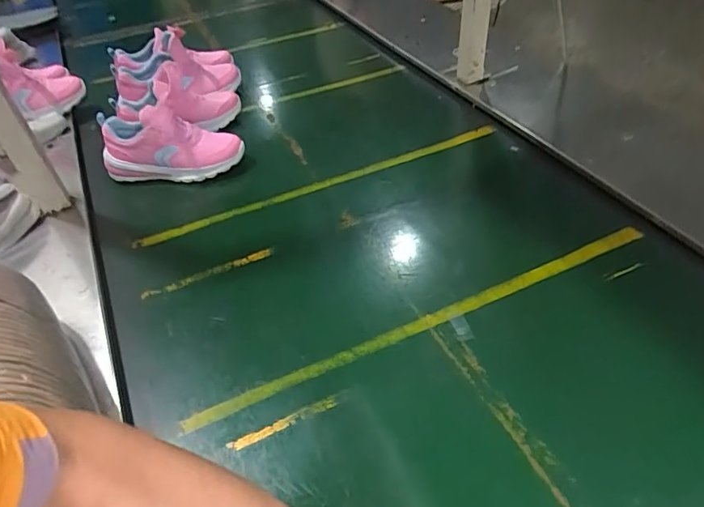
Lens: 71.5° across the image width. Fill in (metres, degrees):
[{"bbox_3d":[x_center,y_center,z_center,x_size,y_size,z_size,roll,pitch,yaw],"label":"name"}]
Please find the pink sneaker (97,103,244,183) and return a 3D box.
[{"bbox_3d":[-0.320,-0.184,0.867,0.229,0.135,0.070,-6,46,-1],"label":"pink sneaker"}]

